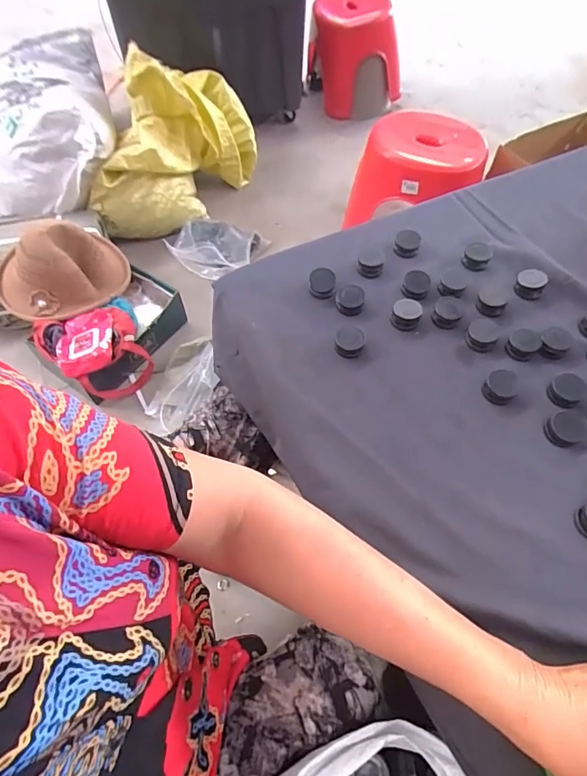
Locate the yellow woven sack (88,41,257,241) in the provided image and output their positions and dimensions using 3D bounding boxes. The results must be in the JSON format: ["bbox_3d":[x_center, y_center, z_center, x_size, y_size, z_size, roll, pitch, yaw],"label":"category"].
[{"bbox_3d":[-0.307,-0.671,1.237,0.295,0.331,0.511,13,61,7],"label":"yellow woven sack"}]

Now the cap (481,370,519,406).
[{"bbox_3d":[0.218,0.000,0.477,0.033,0.022,0.030,0,60,-1],"label":"cap"}]

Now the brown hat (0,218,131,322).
[{"bbox_3d":[-0.530,-0.269,1.030,0.282,0.177,0.211,-27,64,-16],"label":"brown hat"}]

